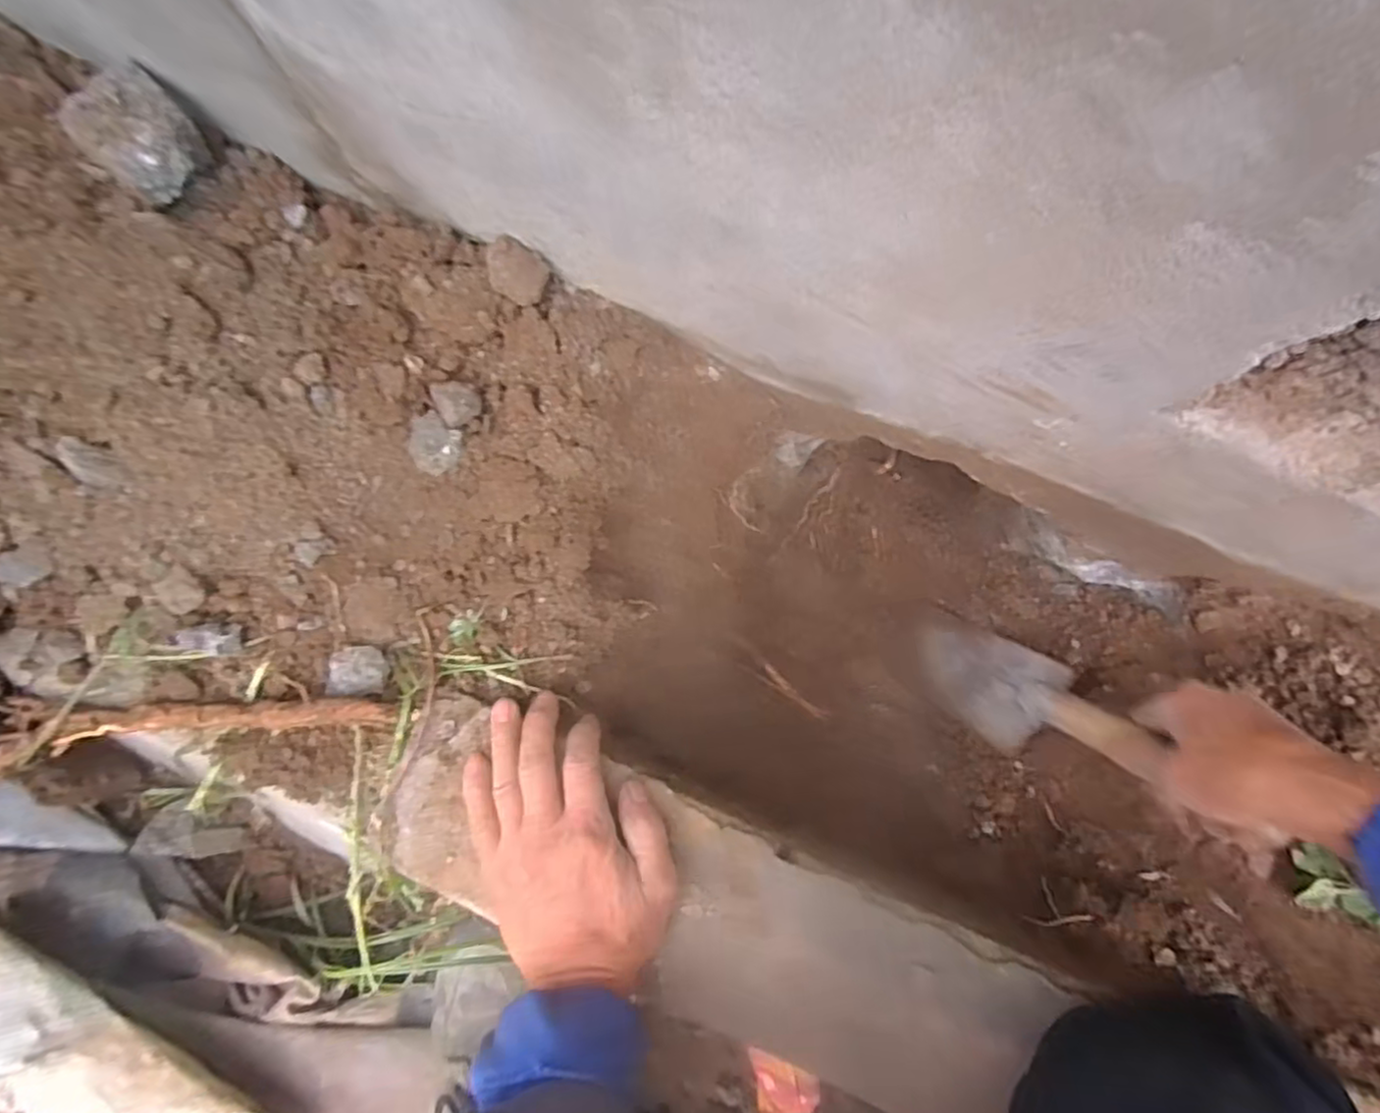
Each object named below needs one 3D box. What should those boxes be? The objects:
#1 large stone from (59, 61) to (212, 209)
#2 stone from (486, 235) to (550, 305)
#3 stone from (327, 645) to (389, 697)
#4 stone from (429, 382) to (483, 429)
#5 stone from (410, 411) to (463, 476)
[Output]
[{"bbox_3d":[-0.310,-0.238,0.386,0.044,0.049,0.053,45,88,6],"label":"large stone"},{"bbox_3d":[-0.105,-0.174,0.410,0.035,0.022,0.030,37,87,6],"label":"stone"},{"bbox_3d":[-0.214,0.074,0.432,0.037,0.012,0.031,-1,84,3],"label":"stone"},{"bbox_3d":[-0.146,-0.097,0.421,0.024,0.017,0.028,-19,84,1],"label":"stone"},{"bbox_3d":[-0.164,-0.071,0.428,0.035,0.011,0.033,0,84,3],"label":"stone"}]

